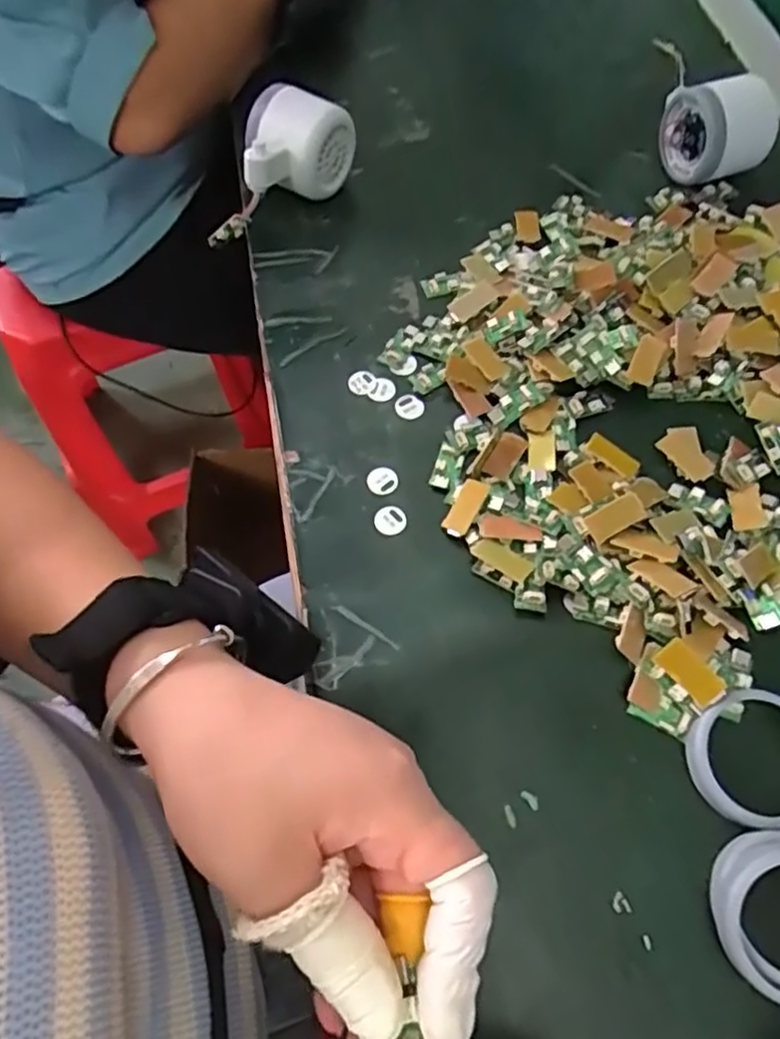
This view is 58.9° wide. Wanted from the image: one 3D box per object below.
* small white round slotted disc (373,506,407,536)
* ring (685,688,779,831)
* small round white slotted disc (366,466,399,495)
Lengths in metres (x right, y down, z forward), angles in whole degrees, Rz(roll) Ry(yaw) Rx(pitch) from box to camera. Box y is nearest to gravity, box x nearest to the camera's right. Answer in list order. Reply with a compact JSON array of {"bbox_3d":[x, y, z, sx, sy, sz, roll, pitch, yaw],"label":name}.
[{"bbox_3d":[0.000,0.000,0.376,0.017,0.004,0.017,-1,63,2],"label":"small white round slotted disc"},{"bbox_3d":[0.166,0.107,0.310,0.058,0.013,0.056,-1,63,2],"label":"ring"},{"bbox_3d":[-0.004,-0.022,0.388,0.017,0.004,0.016,1,74,-2],"label":"small round white slotted disc"}]

